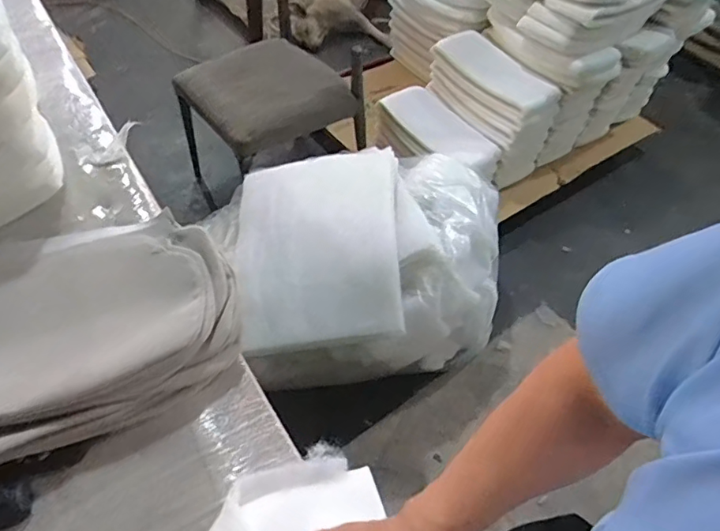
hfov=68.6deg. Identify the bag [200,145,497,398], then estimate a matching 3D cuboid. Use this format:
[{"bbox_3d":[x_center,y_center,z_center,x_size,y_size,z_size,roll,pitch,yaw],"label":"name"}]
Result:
[{"bbox_3d":[0.016,-0.012,1.463,0.785,0.416,0.594,-7,52,-8],"label":"bag"}]

